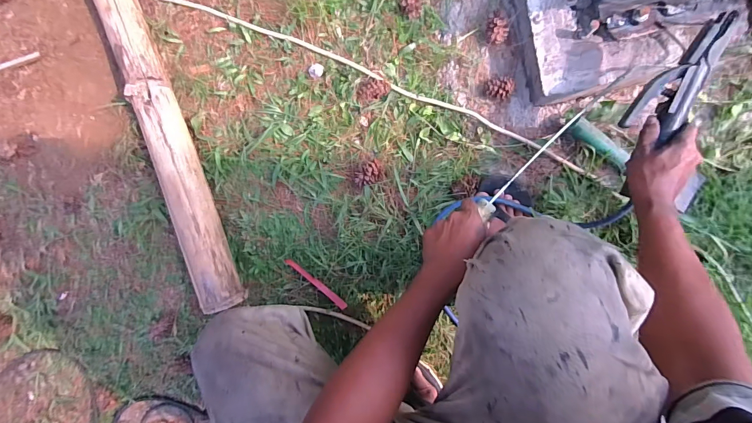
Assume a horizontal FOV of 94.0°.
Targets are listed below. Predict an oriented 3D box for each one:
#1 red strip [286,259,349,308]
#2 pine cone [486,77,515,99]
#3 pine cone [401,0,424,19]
[{"bbox_3d":[-0.123,0.150,0.726,0.156,0.014,0.015,39,95,2],"label":"red strip"},{"bbox_3d":[0.238,-0.240,0.674,0.048,0.032,0.036,19,94,3],"label":"pine cone"},{"bbox_3d":[0.071,-0.404,0.686,0.044,0.027,0.052,2,93,5],"label":"pine cone"}]

